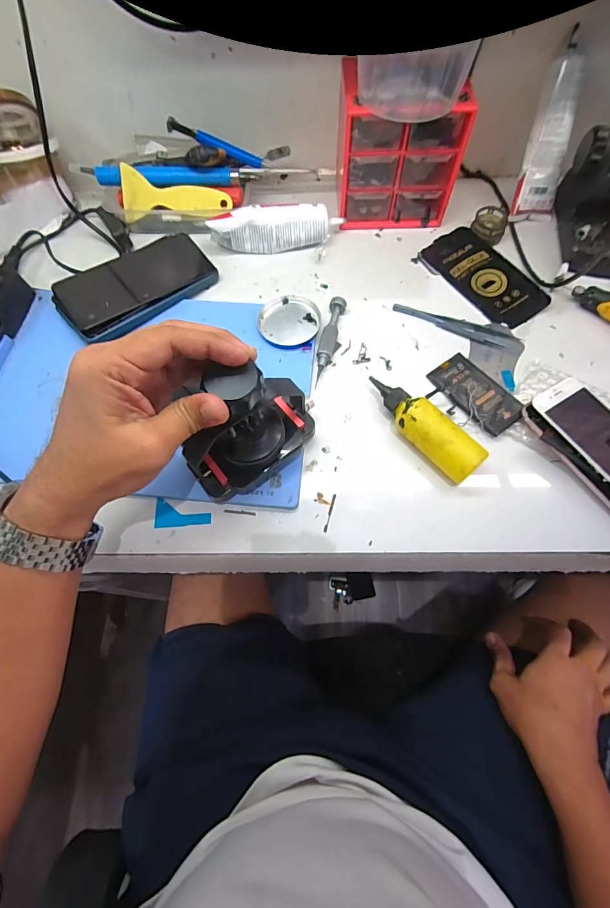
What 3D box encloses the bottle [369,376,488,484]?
[{"bbox_3d":[0.100,-0.023,0.338,0.031,0.036,0.113,-41,72,-14],"label":"bottle"}]

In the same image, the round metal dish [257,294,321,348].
[{"bbox_3d":[-0.016,-0.137,0.397,0.063,0.004,0.061,-2,69,5],"label":"round metal dish"}]

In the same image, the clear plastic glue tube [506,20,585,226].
[{"bbox_3d":[0.272,-0.348,0.422,0.051,0.154,0.032,-1,33,1],"label":"clear plastic glue tube"}]

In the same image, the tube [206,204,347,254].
[{"bbox_3d":[-0.033,-0.258,0.438,0.146,0.042,0.031,-6,67,-1],"label":"tube"}]

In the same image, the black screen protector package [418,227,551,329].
[{"bbox_3d":[0.198,-0.200,0.430,0.075,0.004,0.142,-33,71,-12],"label":"black screen protector package"}]

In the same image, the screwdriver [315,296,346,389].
[{"bbox_3d":[0.023,-0.115,0.391,0.016,0.014,0.102,15,69,7],"label":"screwdriver"}]

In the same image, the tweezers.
[{"bbox_3d":[0.160,-0.135,0.403,0.135,0.006,0.023,20,69,9],"label":"tweezers"}]

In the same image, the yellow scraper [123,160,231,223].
[{"bbox_3d":[-0.151,-0.290,0.450,0.122,0.053,0.006,13,32,-6],"label":"yellow scraper"}]

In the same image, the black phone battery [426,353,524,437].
[{"bbox_3d":[0.162,-0.058,0.364,0.045,0.008,0.085,-33,66,-14],"label":"black phone battery"}]

